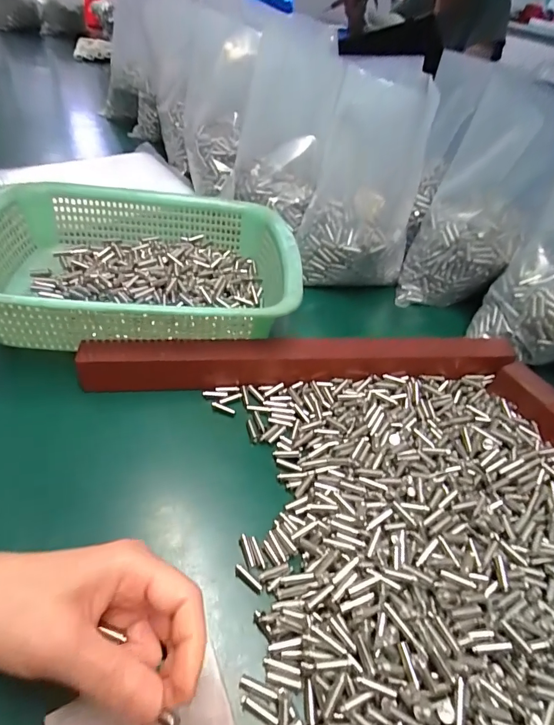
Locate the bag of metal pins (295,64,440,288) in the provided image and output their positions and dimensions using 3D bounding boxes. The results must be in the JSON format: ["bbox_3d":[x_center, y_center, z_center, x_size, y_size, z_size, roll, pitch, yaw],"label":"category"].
[{"bbox_3d":[0.101,-0.203,0.460,0.122,0.202,0.131,16,46,9],"label":"bag of metal pins"}]

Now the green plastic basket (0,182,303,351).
[{"bbox_3d":[-0.130,-0.101,0.402,0.289,0.079,0.221,-1,46,-8],"label":"green plastic basket"}]

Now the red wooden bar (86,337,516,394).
[{"bbox_3d":[0.030,-0.002,0.368,0.386,0.033,0.032,-1,46,-8],"label":"red wooden bar"}]

